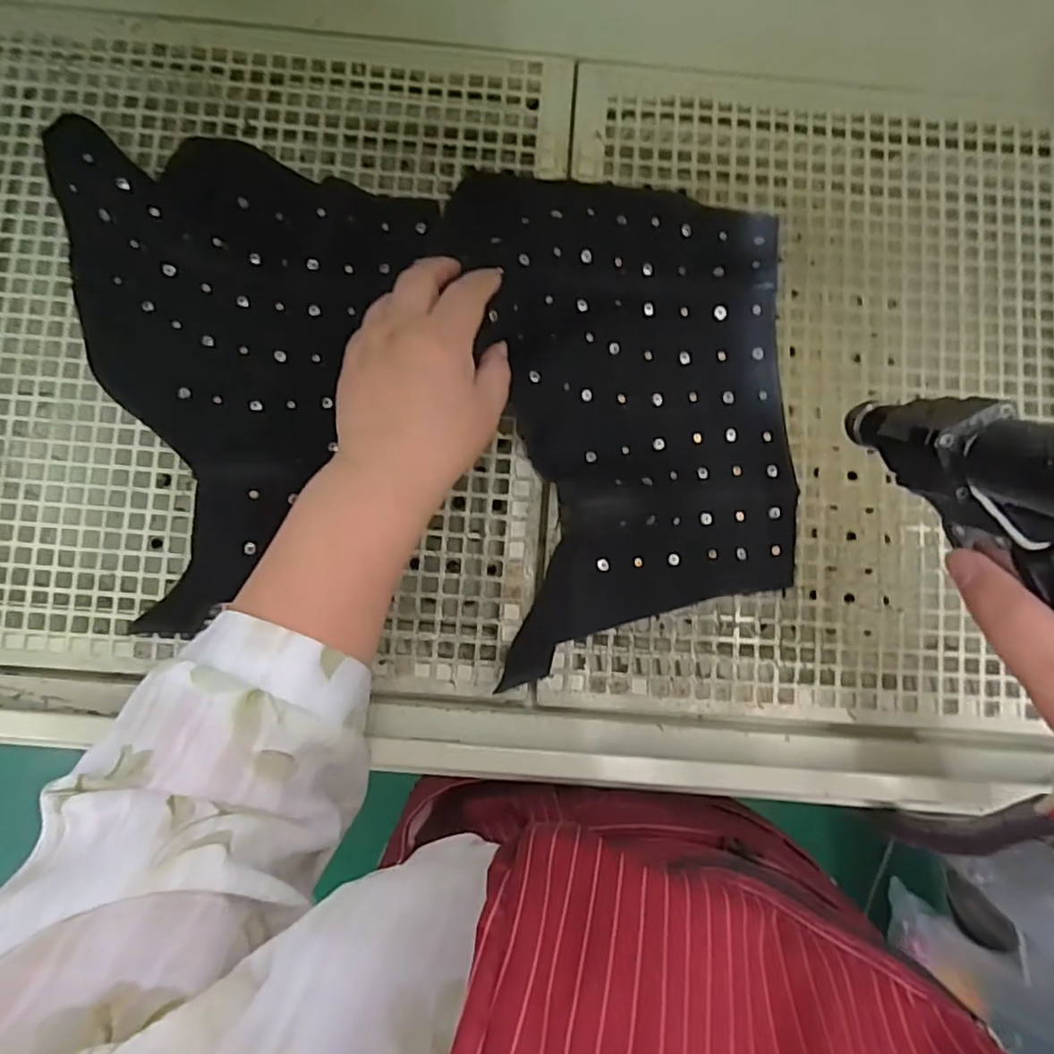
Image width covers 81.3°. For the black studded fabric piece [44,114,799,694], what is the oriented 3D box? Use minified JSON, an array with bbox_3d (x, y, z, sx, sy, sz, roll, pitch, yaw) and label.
[{"bbox_3d":[-0.059,-0.083,0.377,0.458,0.050,0.308,5,85,-1],"label":"black studded fabric piece"}]

